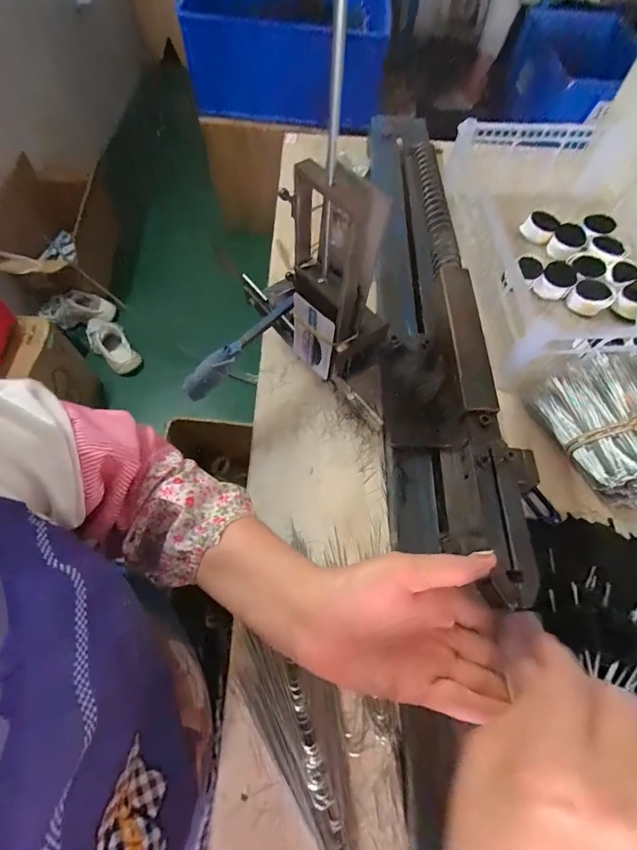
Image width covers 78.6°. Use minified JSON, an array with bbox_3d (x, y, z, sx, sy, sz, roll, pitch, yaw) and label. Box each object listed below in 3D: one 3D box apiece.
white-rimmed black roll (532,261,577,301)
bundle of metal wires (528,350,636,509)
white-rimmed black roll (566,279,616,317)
[{"bbox_3d":[0.354,-0.214,0.581,0.045,0.033,0.053,36,67,13],"label":"white-rimmed black roll"},{"bbox_3d":[0.357,0.002,0.451,0.154,0.091,0.183,-1,64,-3],"label":"bundle of metal wires"},{"bbox_3d":[0.398,-0.185,0.569,0.054,0.026,0.049,-28,69,-16],"label":"white-rimmed black roll"}]

